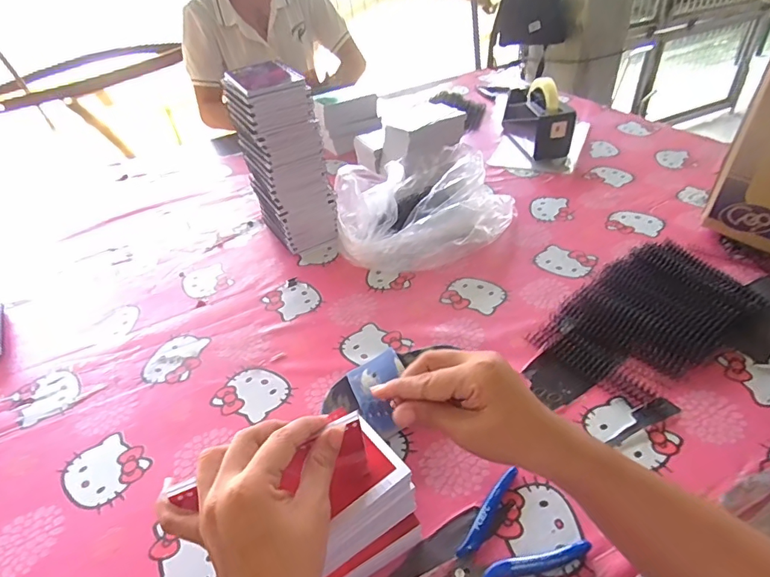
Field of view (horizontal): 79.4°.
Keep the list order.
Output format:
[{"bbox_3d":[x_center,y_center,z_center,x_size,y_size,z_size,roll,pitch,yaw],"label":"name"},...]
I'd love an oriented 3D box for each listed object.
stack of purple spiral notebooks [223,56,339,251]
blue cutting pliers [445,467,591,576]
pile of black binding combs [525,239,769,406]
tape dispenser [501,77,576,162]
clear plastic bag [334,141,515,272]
[{"bbox_3d":[-0.157,-0.191,0.721,0.115,0.259,0.124,-18,40,-14],"label":"stack of purple spiral notebooks"},{"bbox_3d":[0.100,0.217,0.387,0.111,0.012,0.083,-28,44,-25],"label":"blue cutting pliers"},{"bbox_3d":[0.331,0.023,0.578,0.282,0.037,0.164,-25,43,-22],"label":"pile of black binding combs"},{"bbox_3d":[0.319,-0.368,0.977,0.083,0.124,0.209,-7,39,-1],"label":"tape dispenser"},{"bbox_3d":[0.065,-0.145,0.764,0.285,0.102,0.241,-7,39,-1],"label":"clear plastic bag"}]

